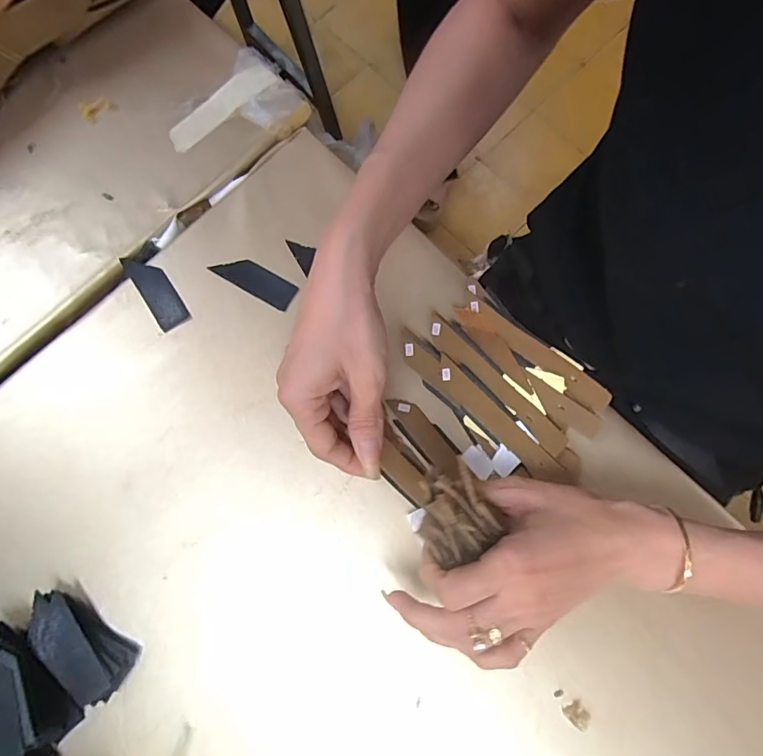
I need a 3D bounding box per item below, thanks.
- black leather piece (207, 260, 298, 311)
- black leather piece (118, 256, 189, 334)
[{"bbox_3d":[-0.095,-0.075,0.360,0.064,0.004,0.022,29,80,6],"label":"black leather piece"},{"bbox_3d":[-0.171,-0.068,0.361,0.023,0.004,0.068,-33,80,-7],"label":"black leather piece"}]

